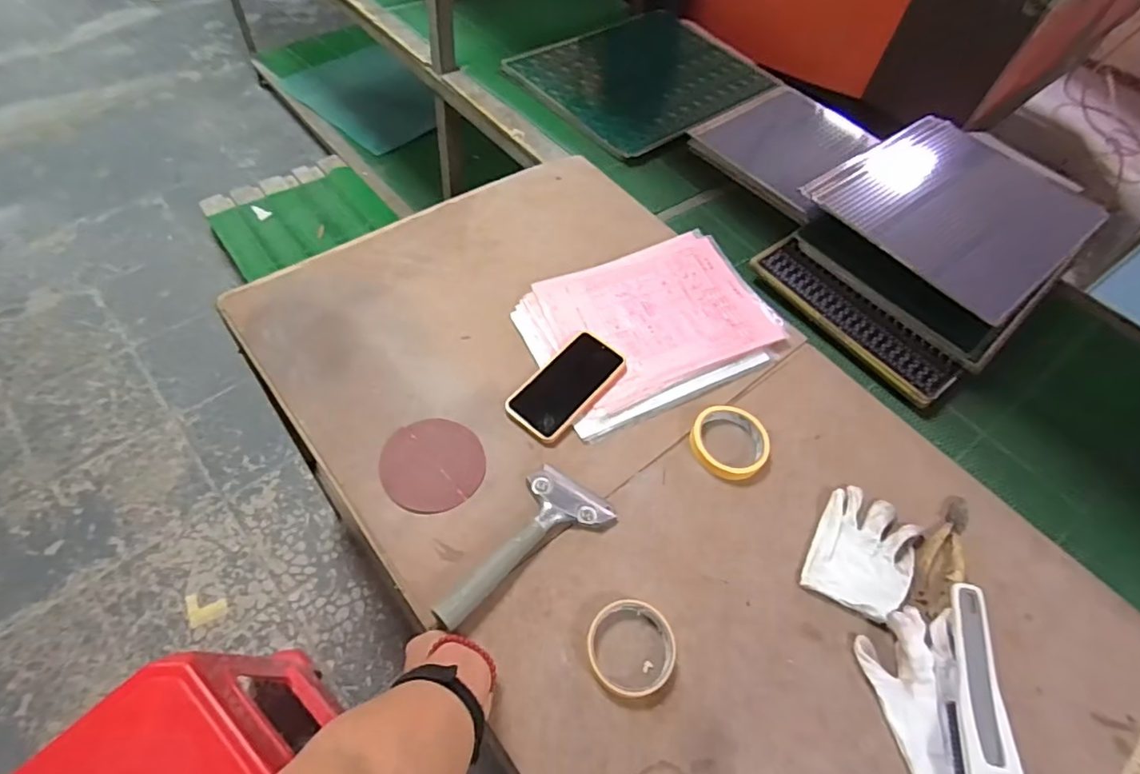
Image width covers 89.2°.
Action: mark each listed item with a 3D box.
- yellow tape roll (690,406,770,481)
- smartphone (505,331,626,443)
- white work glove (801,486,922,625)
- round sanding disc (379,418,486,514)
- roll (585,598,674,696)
[{"bbox_3d":[0.199,0.068,0.716,0.090,0.019,0.097,3,56,-4],"label":"yellow tape roll"},{"bbox_3d":[-0.003,-0.002,0.739,0.081,0.017,0.165,35,60,17],"label":"smartphone"},{"bbox_3d":[0.334,0.187,0.657,0.104,0.016,0.144,30,58,13],"label":"white work glove"},{"bbox_3d":[-0.160,0.089,0.673,0.112,0.004,0.114,3,57,-4],"label":"round sanding disc"},{"bbox_3d":[0.061,0.259,0.572,0.087,0.019,0.087,3,56,-4],"label":"roll"}]

